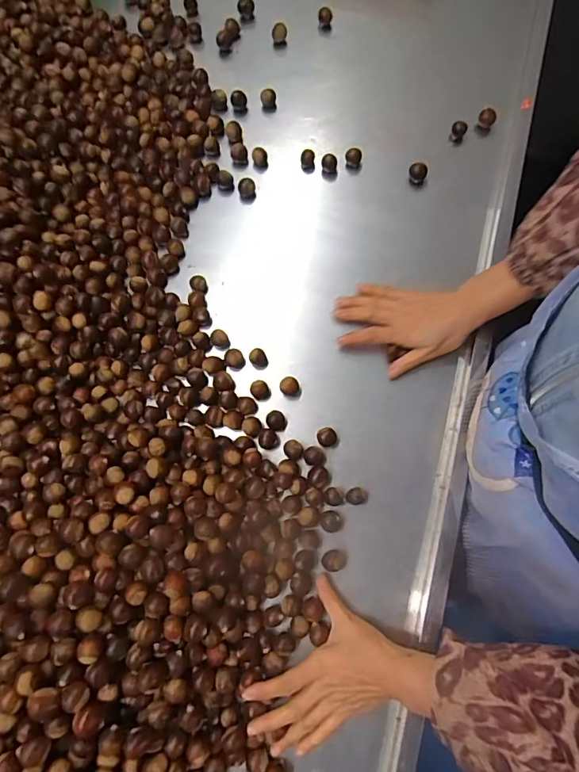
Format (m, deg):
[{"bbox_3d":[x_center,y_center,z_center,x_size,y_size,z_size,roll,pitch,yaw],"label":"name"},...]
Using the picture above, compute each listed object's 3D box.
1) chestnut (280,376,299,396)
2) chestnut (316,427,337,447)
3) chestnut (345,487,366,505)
[{"bbox_3d":[0.000,0.002,0.538,0.022,0.022,0.022,12,77,2],"label":"chestnut"},{"bbox_3d":[0.043,0.061,0.520,0.022,0.018,0.021,0,77,-1],"label":"chestnut"},{"bbox_3d":[0.074,0.125,0.506,0.021,0.021,0.019,-6,77,-3],"label":"chestnut"}]

